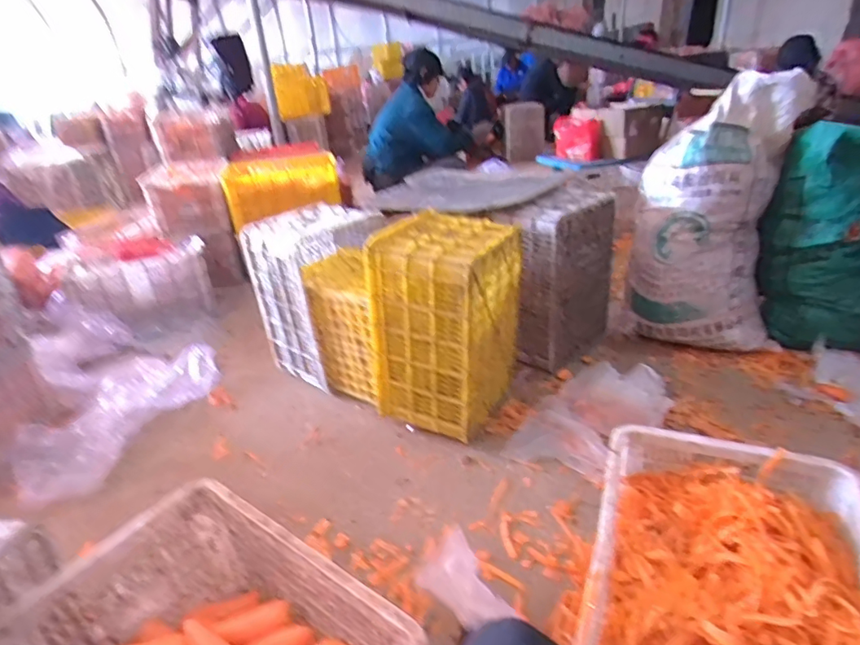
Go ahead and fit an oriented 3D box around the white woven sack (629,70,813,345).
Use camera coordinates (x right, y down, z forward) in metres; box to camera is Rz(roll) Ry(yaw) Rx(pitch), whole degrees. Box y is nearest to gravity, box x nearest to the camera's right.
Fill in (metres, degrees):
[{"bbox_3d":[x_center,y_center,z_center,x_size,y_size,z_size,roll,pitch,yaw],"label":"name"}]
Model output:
[{"bbox_3d":[0.856,-0.309,1.575,0.416,0.748,0.295,7,29,23],"label":"white woven sack"}]

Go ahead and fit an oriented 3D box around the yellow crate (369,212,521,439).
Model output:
[{"bbox_3d":[0.051,-0.008,1.363,0.283,0.476,0.330,10,31,28],"label":"yellow crate"}]

